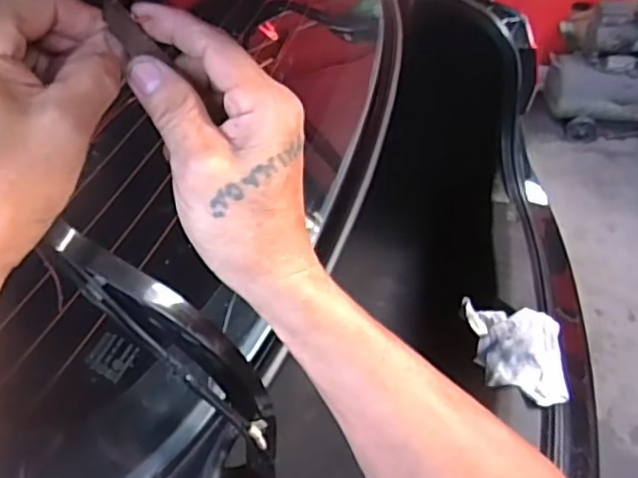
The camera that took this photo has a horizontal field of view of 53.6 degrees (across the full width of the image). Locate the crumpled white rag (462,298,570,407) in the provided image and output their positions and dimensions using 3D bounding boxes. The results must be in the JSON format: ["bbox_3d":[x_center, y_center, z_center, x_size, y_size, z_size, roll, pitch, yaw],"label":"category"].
[{"bbox_3d":[0.339,0.183,1.085,0.123,0.081,0.231,1,43,-1],"label":"crumpled white rag"}]

